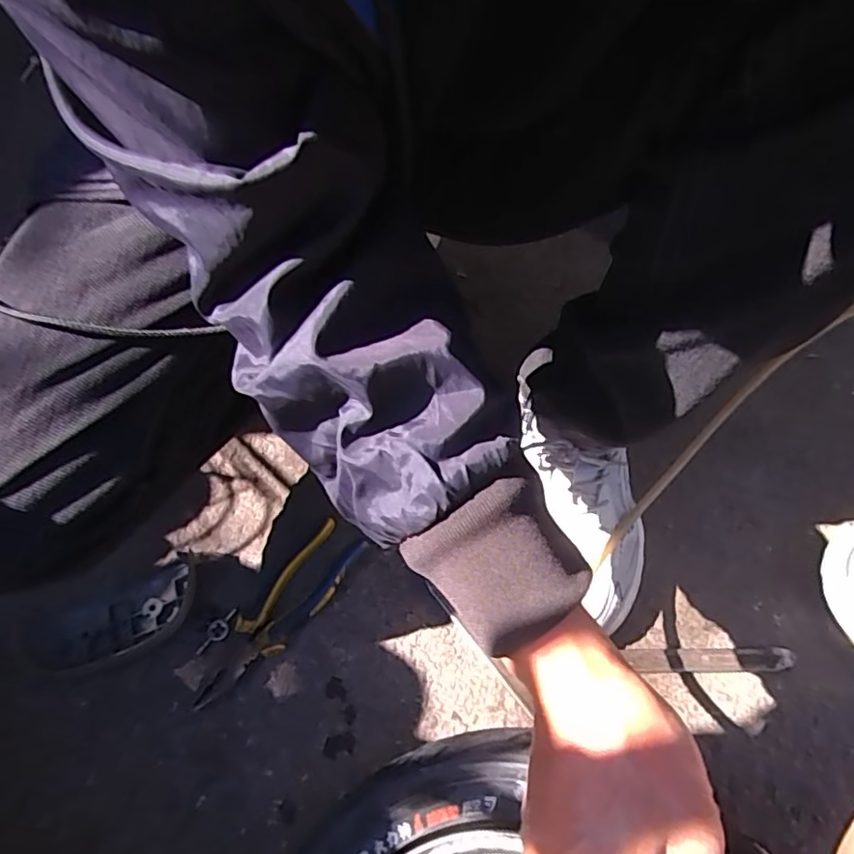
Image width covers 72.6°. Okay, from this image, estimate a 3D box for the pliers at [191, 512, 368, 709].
[{"bbox_3d":[-0.132,0.168,0.528,0.053,0.019,0.187,32,63,23],"label":"pliers"}]

